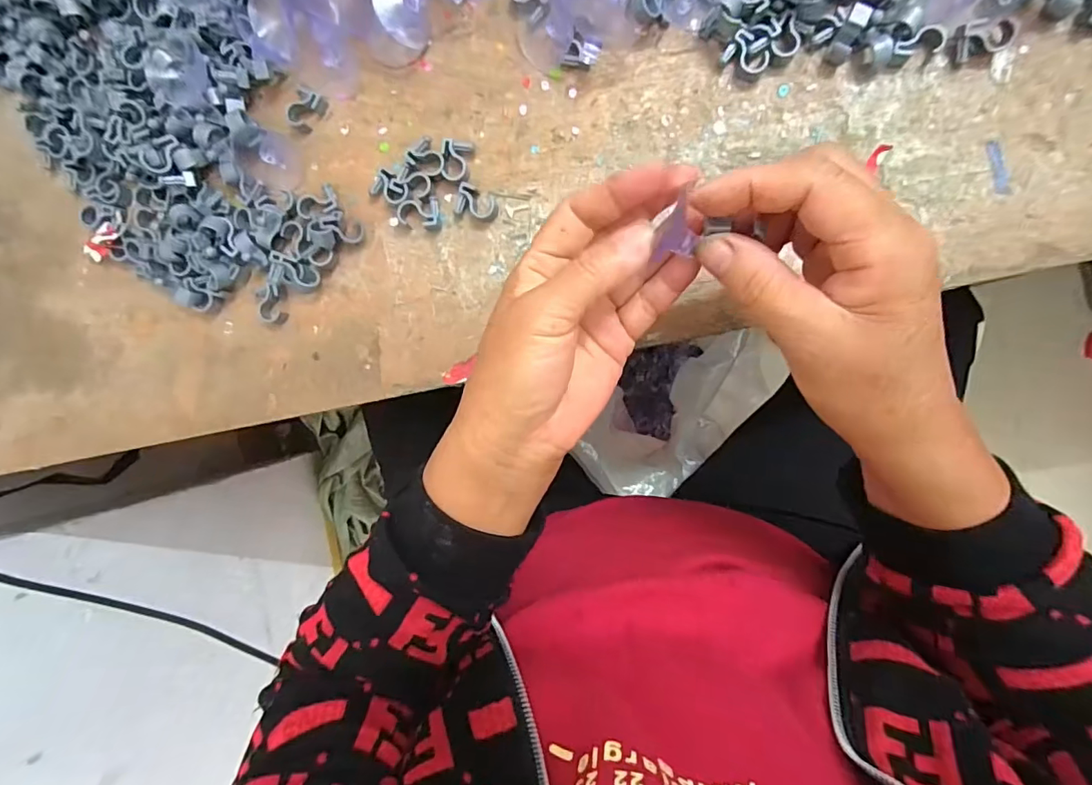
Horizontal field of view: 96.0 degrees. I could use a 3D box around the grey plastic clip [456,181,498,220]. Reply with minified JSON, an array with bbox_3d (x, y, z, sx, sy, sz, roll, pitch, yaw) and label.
[{"bbox_3d":[-0.042,-0.115,0.298,0.024,0.009,0.017,16,94,5],"label":"grey plastic clip"}]

